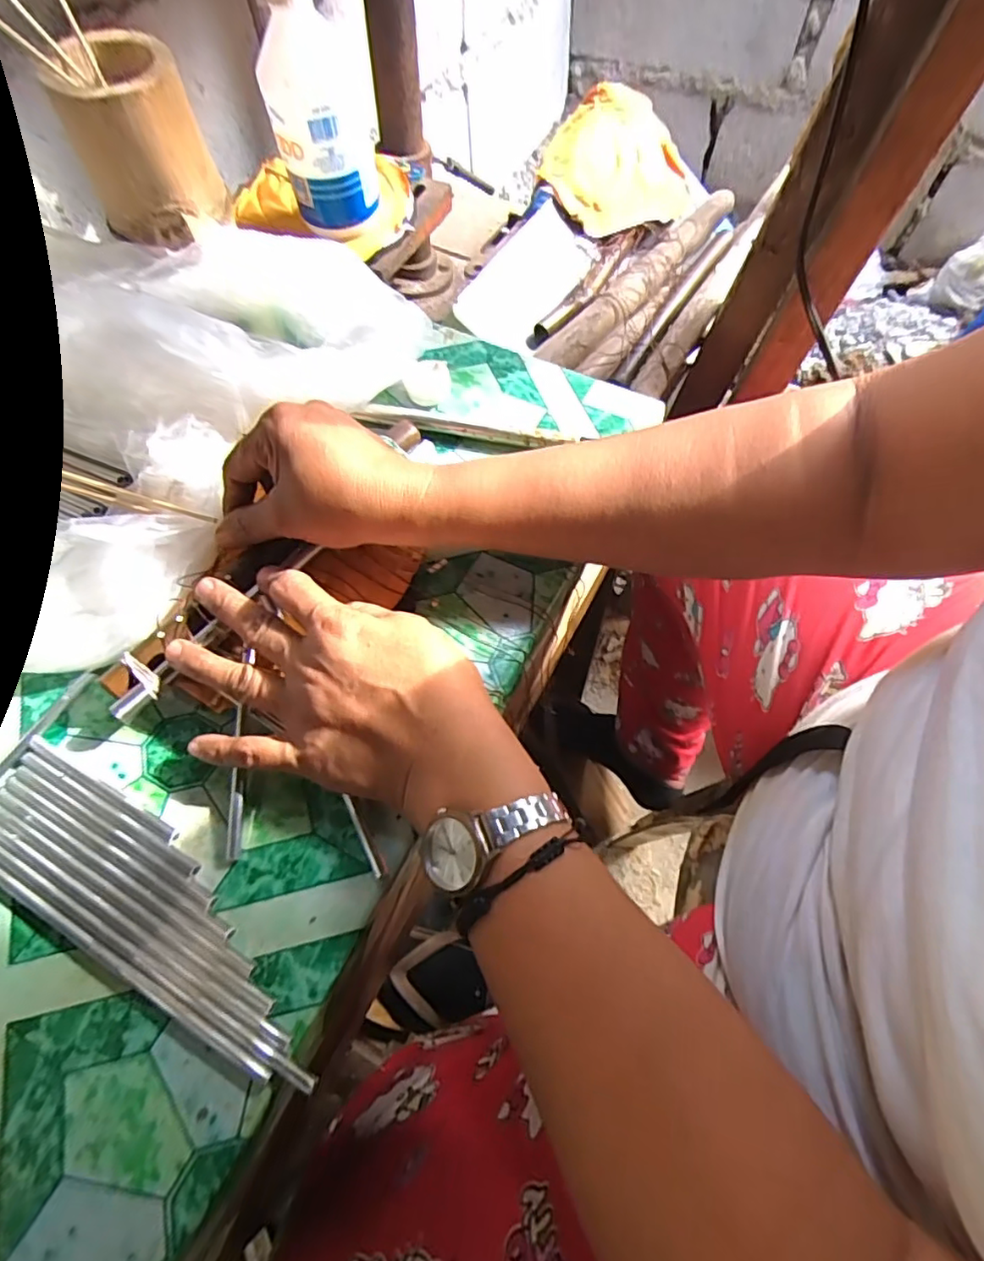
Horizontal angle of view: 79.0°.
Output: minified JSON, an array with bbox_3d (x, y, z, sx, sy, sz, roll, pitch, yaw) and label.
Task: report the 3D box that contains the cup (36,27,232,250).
[{"bbox_3d":[-0.228,-0.318,0.389,0.076,0.083,0.084,-21,64,-10],"label":"cup"}]

